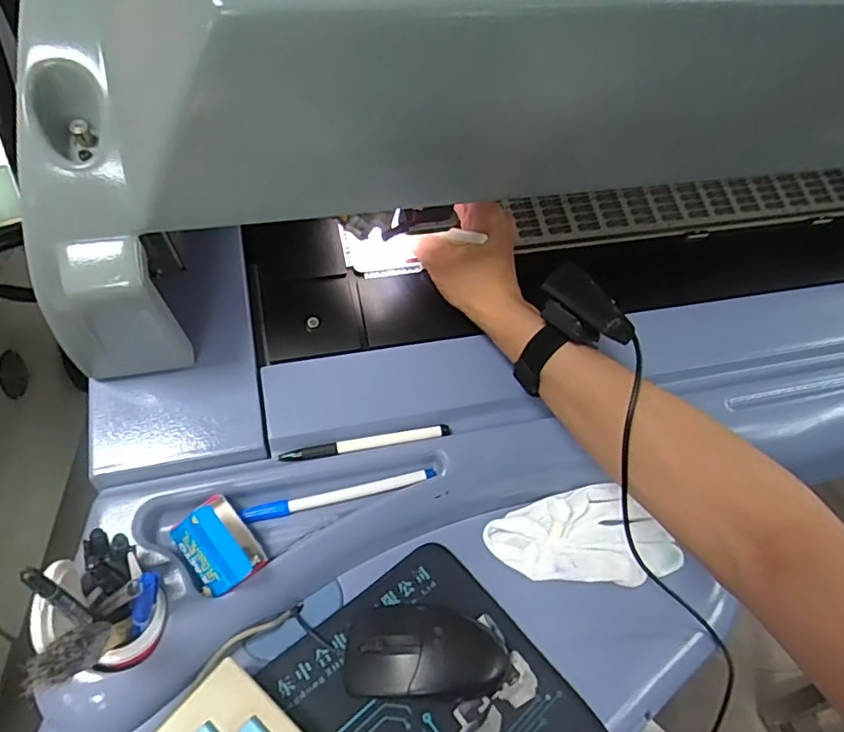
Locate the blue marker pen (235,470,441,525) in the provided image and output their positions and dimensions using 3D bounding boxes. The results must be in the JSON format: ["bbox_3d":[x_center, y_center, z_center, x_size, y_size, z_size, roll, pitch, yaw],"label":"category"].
[{"bbox_3d":[-0.061,0.098,0.426,0.145,0.008,0.010,-11,48,-13],"label":"blue marker pen"}]

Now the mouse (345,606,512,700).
[{"bbox_3d":[0.003,0.194,0.384,0.109,0.035,0.061,0,46,-3],"label":"mouse"}]

